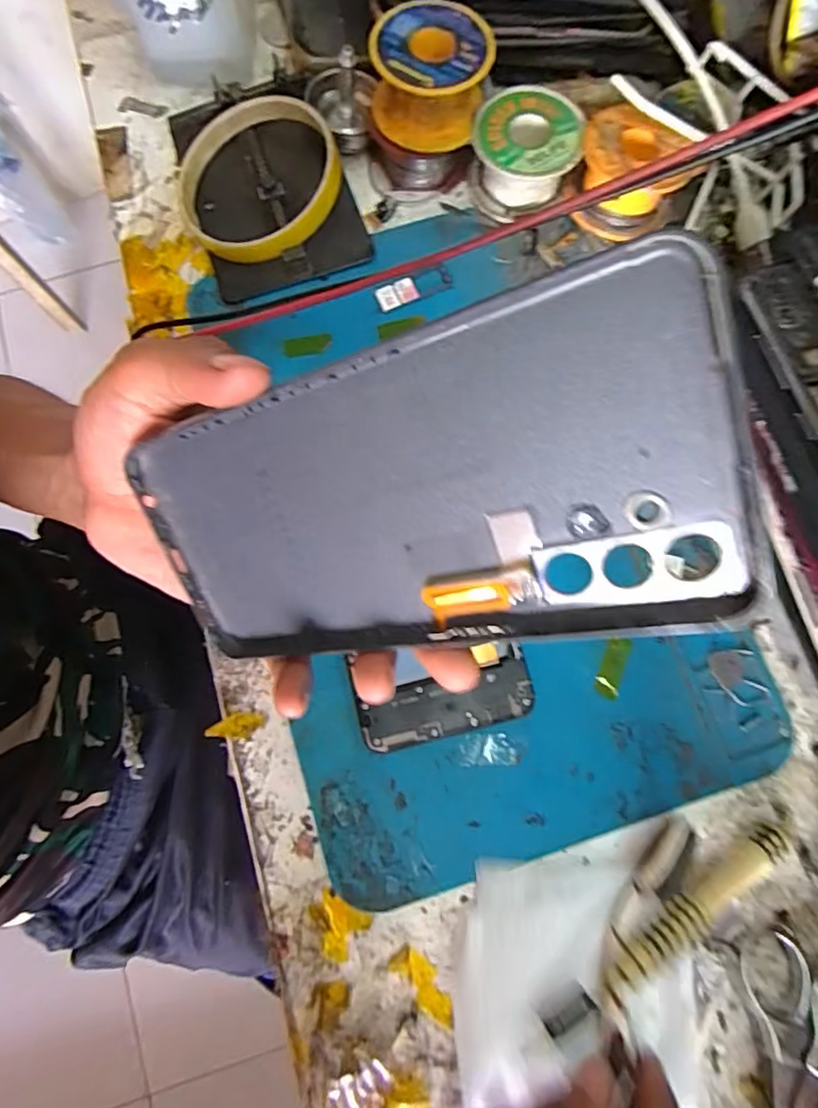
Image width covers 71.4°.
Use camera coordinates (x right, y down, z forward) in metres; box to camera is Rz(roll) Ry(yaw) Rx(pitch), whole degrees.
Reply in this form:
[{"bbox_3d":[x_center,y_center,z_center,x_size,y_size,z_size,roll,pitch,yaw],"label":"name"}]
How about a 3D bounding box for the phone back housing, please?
[{"bbox_3d":[-0.007,-0.009,0.145,0.161,0.006,0.073,-10,111,32],"label":"phone back housing"}]

